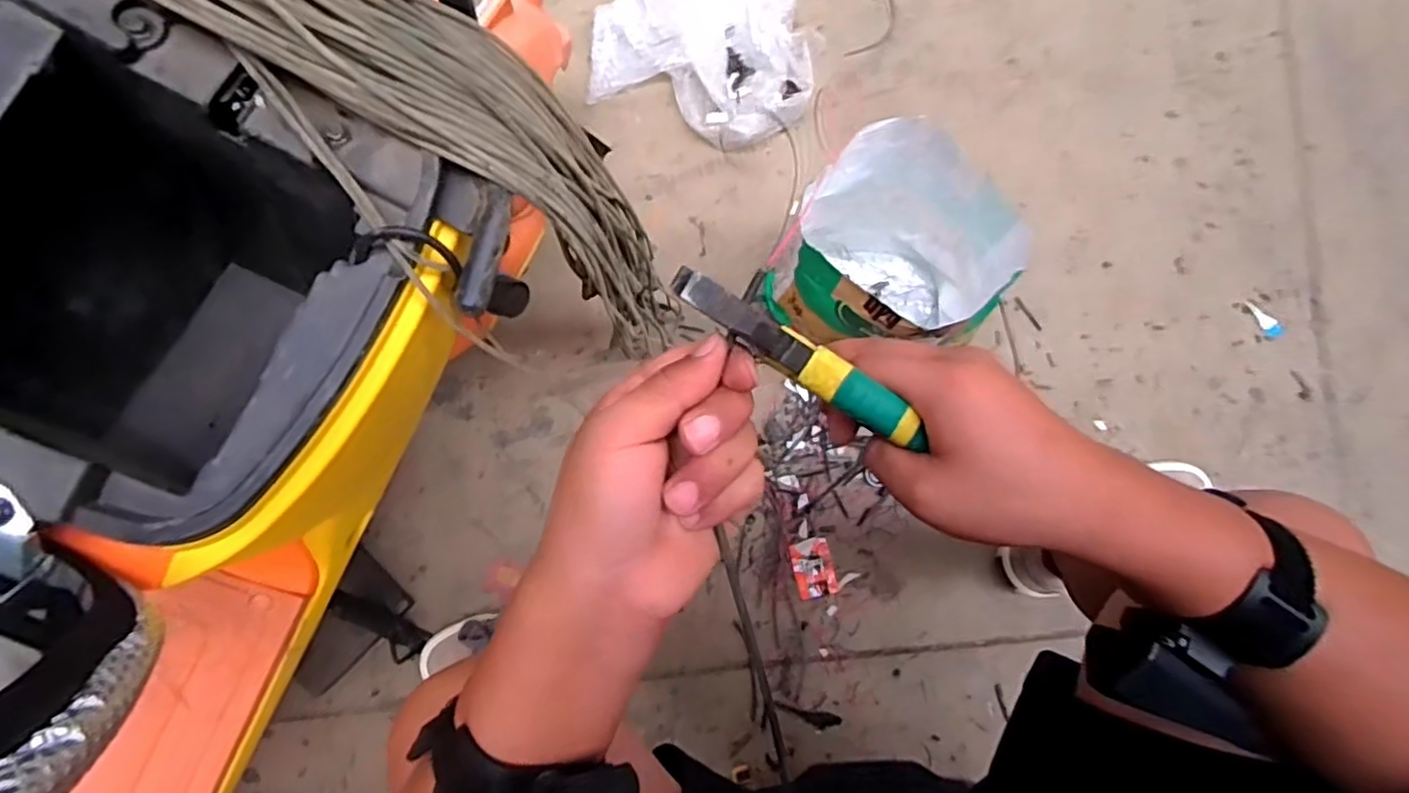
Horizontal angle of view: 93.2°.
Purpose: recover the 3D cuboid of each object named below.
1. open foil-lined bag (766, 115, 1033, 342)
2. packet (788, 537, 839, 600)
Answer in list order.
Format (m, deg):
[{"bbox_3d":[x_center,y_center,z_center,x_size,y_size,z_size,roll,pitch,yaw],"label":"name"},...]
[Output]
[{"bbox_3d":[0.216,-0.150,0.803,0.241,0.235,0.207,37,82,12],"label":"open foil-lined bag"},{"bbox_3d":[0.140,0.220,0.852,0.050,0.008,0.072,-11,75,-2],"label":"packet"}]

